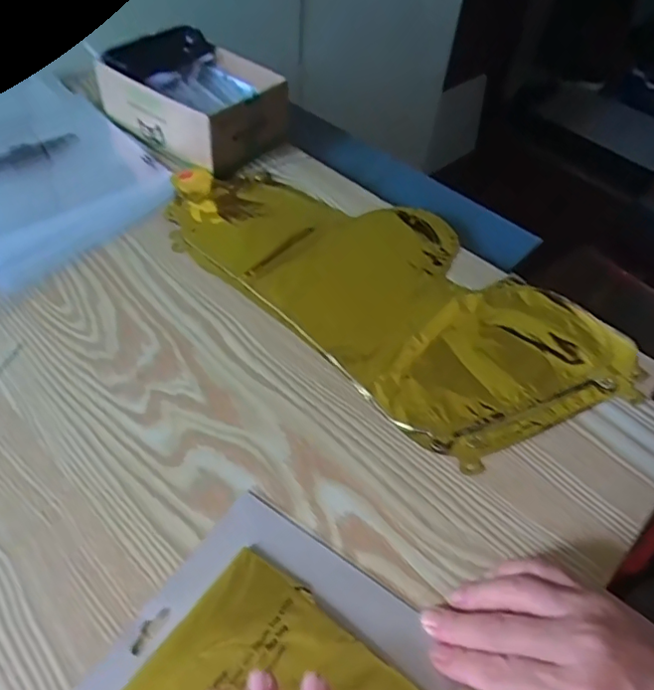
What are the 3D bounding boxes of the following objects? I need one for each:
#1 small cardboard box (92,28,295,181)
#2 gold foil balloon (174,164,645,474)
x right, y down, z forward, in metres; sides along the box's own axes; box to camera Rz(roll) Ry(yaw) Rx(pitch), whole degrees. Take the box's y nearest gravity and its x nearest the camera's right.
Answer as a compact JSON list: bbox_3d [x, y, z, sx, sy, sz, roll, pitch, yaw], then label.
[{"bbox_3d":[-0.146,-0.273,0.624,0.176,0.067,0.128,33,55,22],"label":"small cardboard box"},{"bbox_3d":[0.045,-0.066,0.505,0.209,0.009,0.423,-36,61,-29],"label":"gold foil balloon"}]

